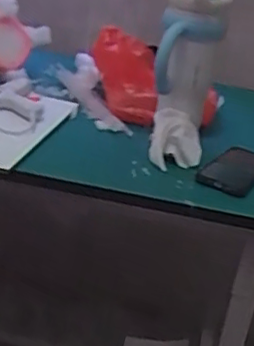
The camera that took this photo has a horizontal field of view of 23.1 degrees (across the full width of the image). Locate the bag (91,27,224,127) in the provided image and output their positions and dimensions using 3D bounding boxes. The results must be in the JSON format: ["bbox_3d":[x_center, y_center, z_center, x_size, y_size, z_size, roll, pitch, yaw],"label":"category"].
[{"bbox_3d":[-0.003,-0.171,1.107,0.054,0.133,0.174,-10,31,-32],"label":"bag"}]

